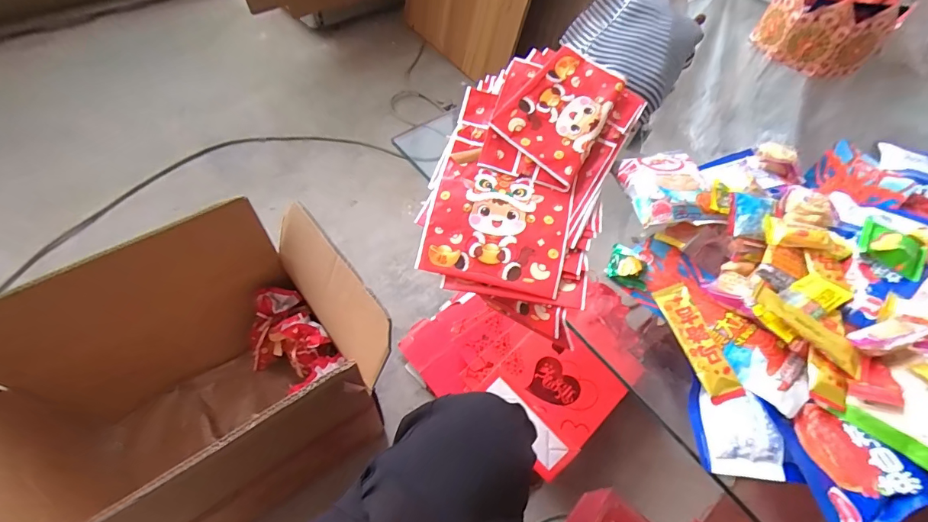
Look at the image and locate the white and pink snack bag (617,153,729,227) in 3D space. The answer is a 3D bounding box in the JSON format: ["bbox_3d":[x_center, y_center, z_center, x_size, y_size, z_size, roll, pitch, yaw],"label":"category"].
[{"bbox_3d":[0.230,-0.086,0.480,0.096,0.022,0.107,-5,59,-6],"label":"white and pink snack bag"}]

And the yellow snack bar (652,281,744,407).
[{"bbox_3d":[0.213,0.072,0.392,0.034,0.008,0.108,-12,60,-10],"label":"yellow snack bar"}]

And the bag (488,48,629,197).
[{"bbox_3d":[0.113,-0.168,0.483,0.106,0.009,0.146,38,79,9],"label":"bag"}]

